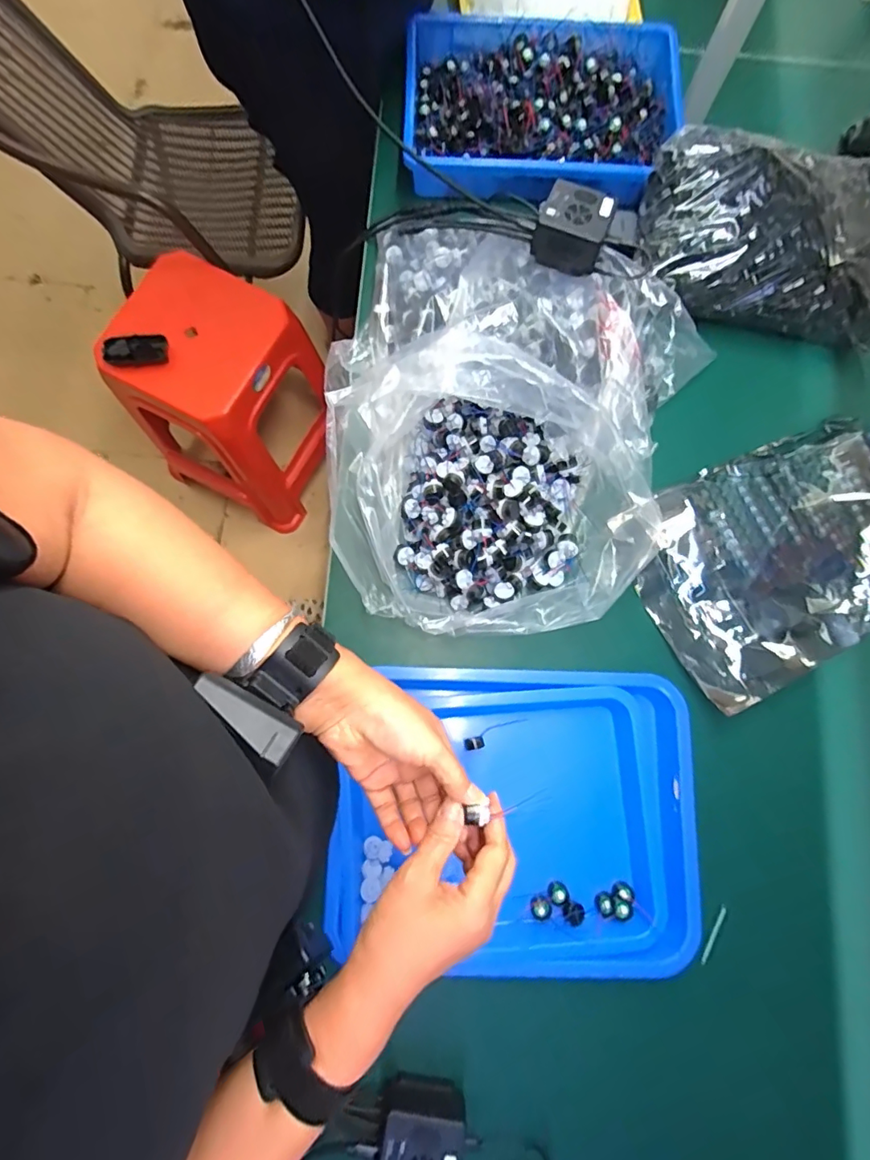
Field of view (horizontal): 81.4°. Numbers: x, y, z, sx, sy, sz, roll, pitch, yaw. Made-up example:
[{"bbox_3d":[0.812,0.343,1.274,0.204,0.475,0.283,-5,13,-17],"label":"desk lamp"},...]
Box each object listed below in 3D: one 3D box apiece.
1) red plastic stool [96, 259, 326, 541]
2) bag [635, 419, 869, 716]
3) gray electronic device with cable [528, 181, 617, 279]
[{"bbox_3d":[-0.450,-0.389,1.137,0.334,0.435,0.341,27,80,4],"label":"red plastic stool"},{"bbox_3d":[0.412,-0.033,0.591,0.343,0.055,0.251,-26,82,-6],"label":"bag"},{"bbox_3d":[0.157,-0.399,0.575,0.079,0.042,0.083,18,80,2],"label":"gray electronic device with cable"}]

